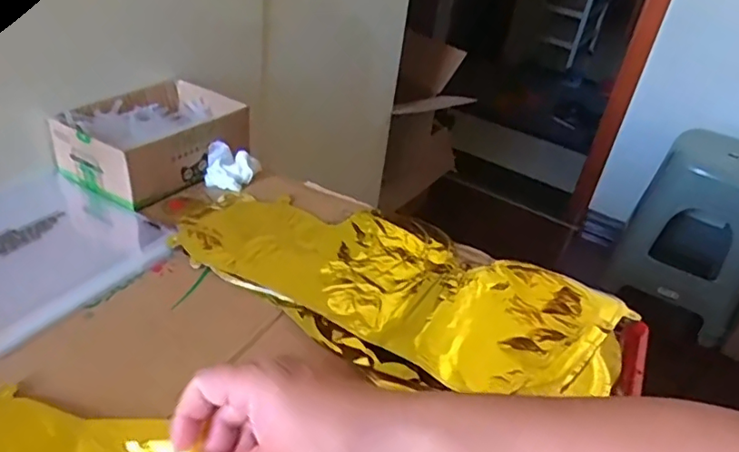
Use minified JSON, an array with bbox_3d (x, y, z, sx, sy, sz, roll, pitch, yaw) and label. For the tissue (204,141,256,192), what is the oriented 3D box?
[{"bbox_3d":[-0.161,-0.069,0.663,0.057,0.040,0.044,2,35,-9],"label":"tissue"}]

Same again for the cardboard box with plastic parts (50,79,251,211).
[{"bbox_3d":[-0.244,-0.100,0.665,0.143,0.068,0.186,23,37,20],"label":"cardboard box with plastic parts"}]

